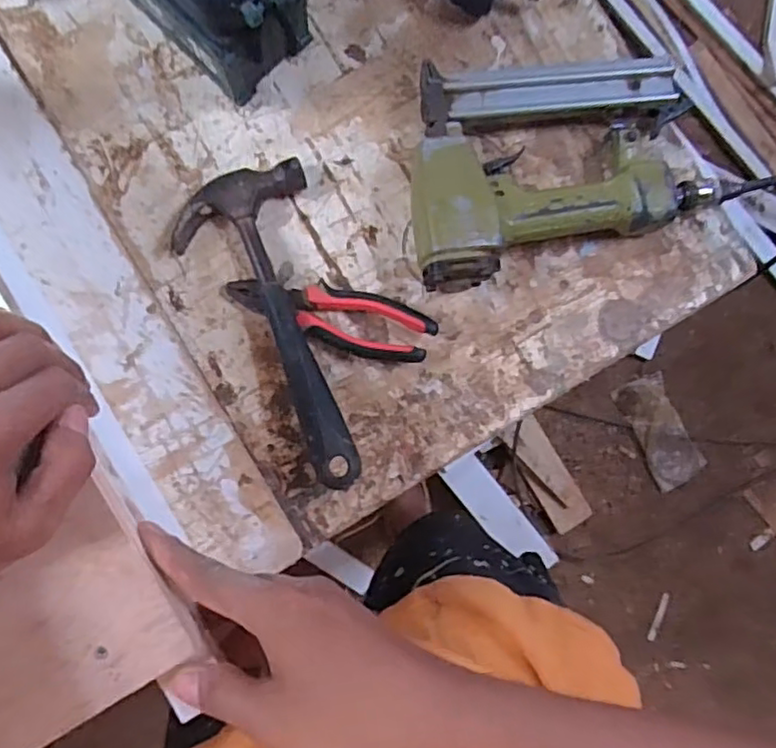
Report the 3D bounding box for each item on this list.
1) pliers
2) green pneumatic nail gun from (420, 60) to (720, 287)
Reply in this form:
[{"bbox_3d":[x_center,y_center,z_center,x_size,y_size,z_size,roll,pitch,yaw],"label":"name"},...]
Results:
[{"bbox_3d":[-0.044,-0.047,0.501,0.159,0.025,0.047,19,87,-4],"label":"pliers"},{"bbox_3d":[0.125,-0.173,0.505,0.240,0.058,0.164,-16,90,-5],"label":"green pneumatic nail gun"}]

